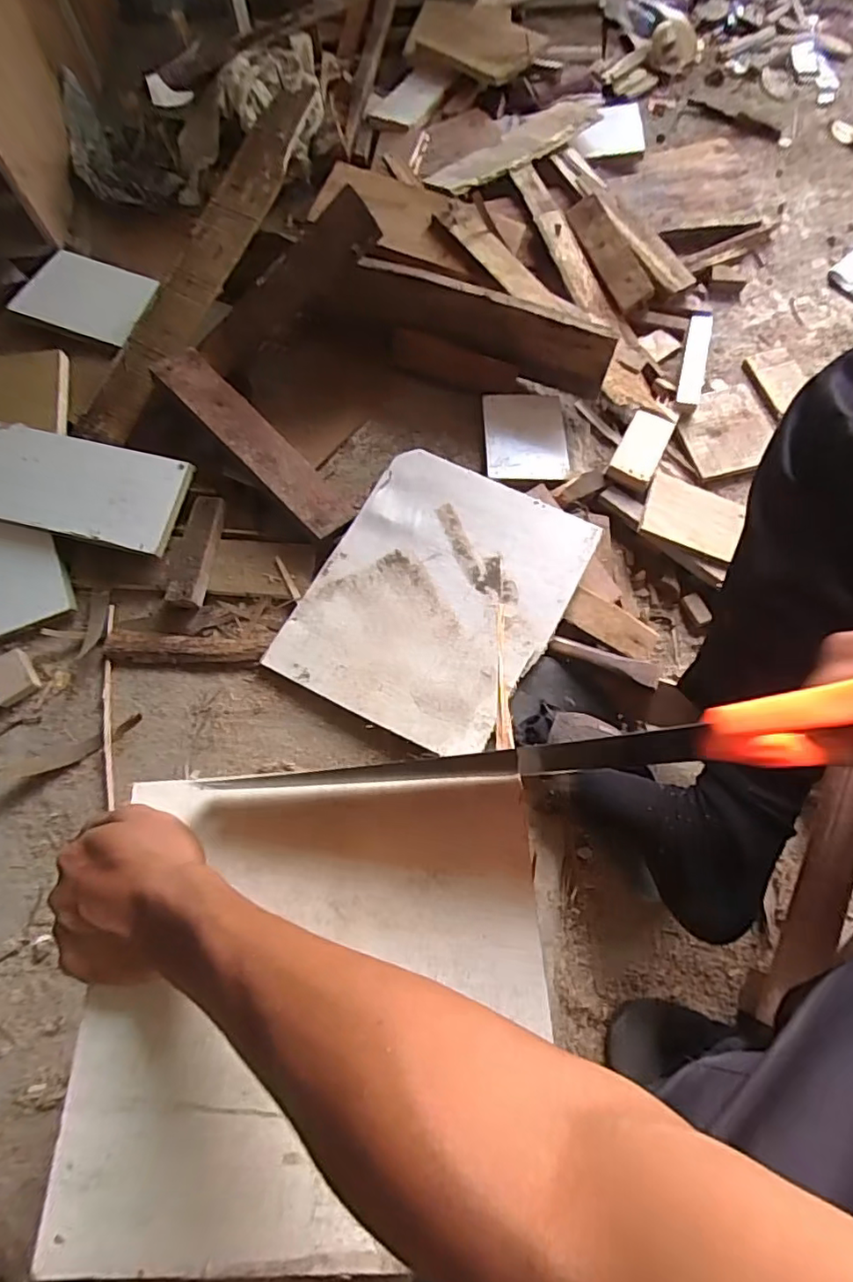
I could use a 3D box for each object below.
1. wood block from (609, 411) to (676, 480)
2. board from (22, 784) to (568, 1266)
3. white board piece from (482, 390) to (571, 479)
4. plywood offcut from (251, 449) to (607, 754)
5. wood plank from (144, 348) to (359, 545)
[{"bbox_3d":[0.279,-0.256,0.739,0.054,0.012,0.136,29,57,9],"label":"wood block"},{"bbox_3d":[-0.064,0.206,0.338,0.263,0.019,0.239,-1,70,-2],"label":"board"},{"bbox_3d":[0.128,-0.266,0.739,0.106,0.011,0.137,1,64,-8],"label":"white board piece"},{"bbox_3d":[0.007,-0.055,0.639,0.260,0.007,0.308,26,78,15],"label":"plywood offcut"},{"bbox_3d":[-0.211,-0.248,0.699,0.315,0.013,0.069,45,57,7],"label":"wood plank"}]

